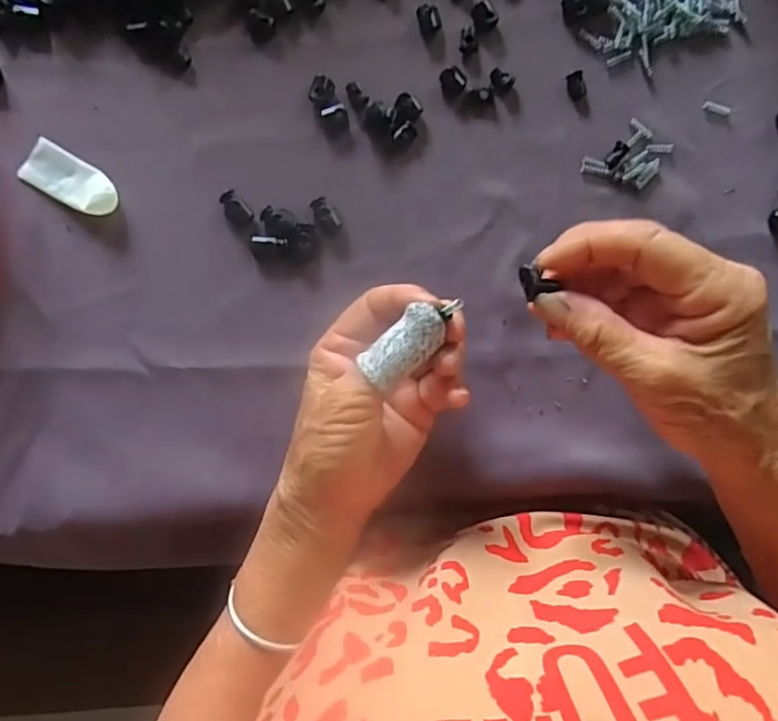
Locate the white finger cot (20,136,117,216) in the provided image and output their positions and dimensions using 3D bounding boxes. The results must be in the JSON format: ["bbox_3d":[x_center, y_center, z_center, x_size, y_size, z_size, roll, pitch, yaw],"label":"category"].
[{"bbox_3d":[-0.179,-0.101,0.326,0.055,0.009,0.026,30,91,-2],"label":"white finger cot"}]

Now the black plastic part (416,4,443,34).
[{"bbox_3d":[0.023,-0.196,0.333,0.013,0.004,0.016,-17,92,-1],"label":"black plastic part"}]

